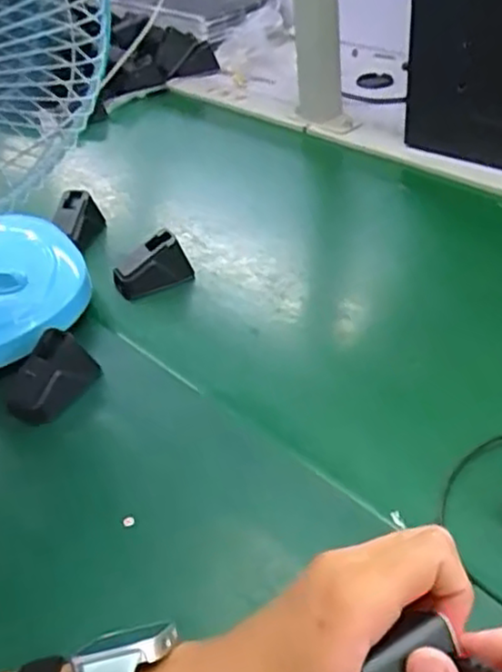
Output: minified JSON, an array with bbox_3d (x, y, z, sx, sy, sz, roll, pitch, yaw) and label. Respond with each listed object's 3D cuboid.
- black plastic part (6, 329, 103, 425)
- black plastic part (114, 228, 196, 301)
[{"bbox_3d":[-0.153,0.033,0.549,0.055,0.041,0.064,11,42,21],"label":"black plastic part"},{"bbox_3d":[-0.091,-0.066,0.662,0.068,0.048,0.023,-19,40,-15],"label":"black plastic part"}]

